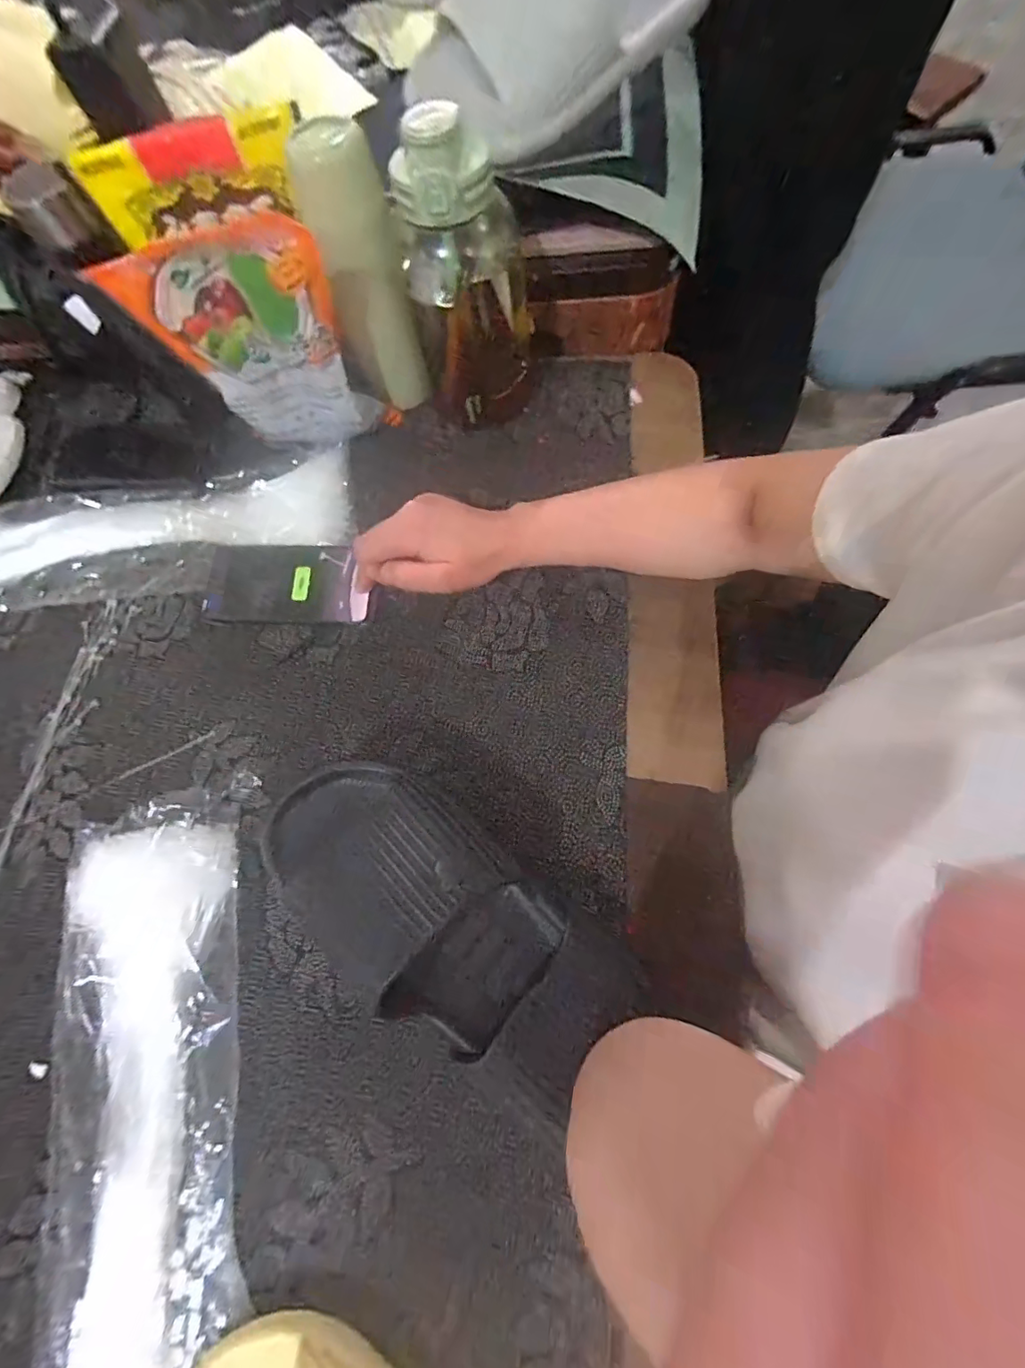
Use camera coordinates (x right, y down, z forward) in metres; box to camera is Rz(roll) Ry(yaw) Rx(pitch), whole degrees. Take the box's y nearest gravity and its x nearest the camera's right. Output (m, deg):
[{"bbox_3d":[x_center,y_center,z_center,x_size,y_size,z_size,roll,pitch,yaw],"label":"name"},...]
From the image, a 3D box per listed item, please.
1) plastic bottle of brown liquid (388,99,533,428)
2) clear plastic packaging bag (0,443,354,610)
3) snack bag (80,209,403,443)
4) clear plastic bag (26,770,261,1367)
[{"bbox_3d":[-0.035,-0.340,0.448,0.094,0.213,0.107,-1,70,7],"label":"plastic bottle of brown liquid"},{"bbox_3d":[-0.380,-0.145,0.507,0.449,0.024,0.123,-12,70,3],"label":"clear plastic packaging bag"},{"bbox_3d":[-0.216,-0.285,0.452,0.176,0.186,0.034,-13,70,2],"label":"snack bag"},{"bbox_3d":[-0.249,0.273,0.343,0.133,0.032,0.395,-11,70,1],"label":"clear plastic bag"}]

